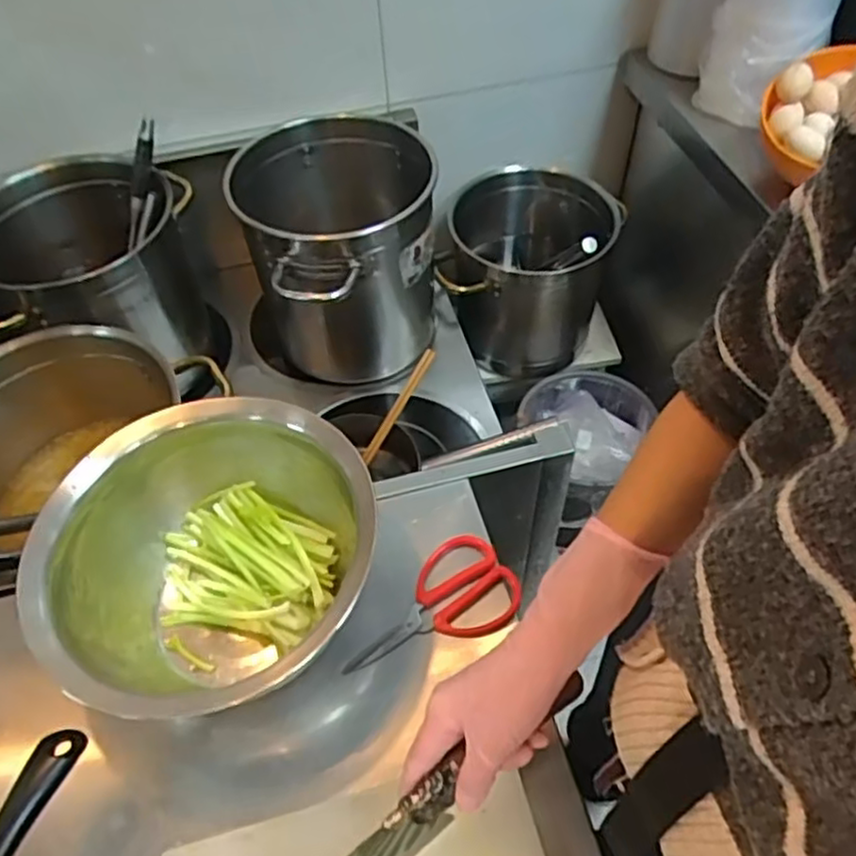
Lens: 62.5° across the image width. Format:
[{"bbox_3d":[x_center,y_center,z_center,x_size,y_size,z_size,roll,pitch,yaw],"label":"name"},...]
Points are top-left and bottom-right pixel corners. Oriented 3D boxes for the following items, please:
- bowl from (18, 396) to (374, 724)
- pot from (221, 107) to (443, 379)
[{"bbox_3d":[-0.177,0.106,0.587,0.238,0.143,0.256,35,63,26],"label":"bowl"},{"bbox_3d":[-0.127,-0.275,1.142,0.305,0.290,0.372,-14,54,-6],"label":"pot"}]

